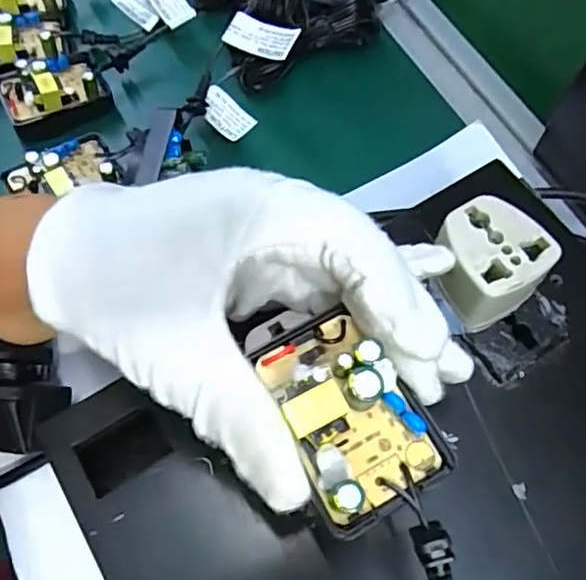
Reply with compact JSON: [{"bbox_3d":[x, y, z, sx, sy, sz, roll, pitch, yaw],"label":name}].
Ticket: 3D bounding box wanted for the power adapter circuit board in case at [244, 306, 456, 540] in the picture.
[{"bbox_3d":[0.013,0.032,0.167,0.036,0.020,0.060,-29,67,-17],"label":"power adapter circuit board in case"}]

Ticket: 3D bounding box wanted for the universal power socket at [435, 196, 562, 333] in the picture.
[{"bbox_3d":[0.073,-0.010,0.229,0.036,0.035,0.037,1,62,-2],"label":"universal power socket"}]

